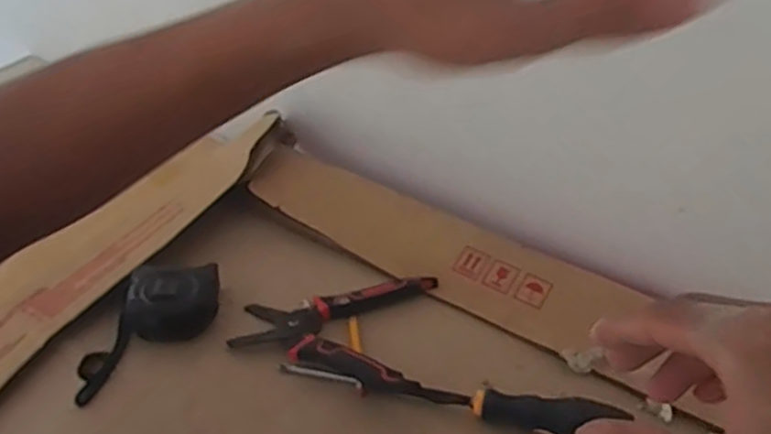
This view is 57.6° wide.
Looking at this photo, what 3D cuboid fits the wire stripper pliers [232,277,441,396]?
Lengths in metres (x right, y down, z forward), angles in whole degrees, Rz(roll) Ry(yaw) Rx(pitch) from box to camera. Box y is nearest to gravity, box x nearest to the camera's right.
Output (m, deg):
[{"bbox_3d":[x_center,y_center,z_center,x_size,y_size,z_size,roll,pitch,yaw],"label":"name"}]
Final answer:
[{"bbox_3d":[-0.038,0.078,0.557,0.150,0.023,0.128,8,41,13],"label":"wire stripper pliers"}]

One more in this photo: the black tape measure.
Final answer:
[{"bbox_3d":[-0.192,0.077,0.553,0.138,0.035,0.066,-34,48,-32],"label":"black tape measure"}]

